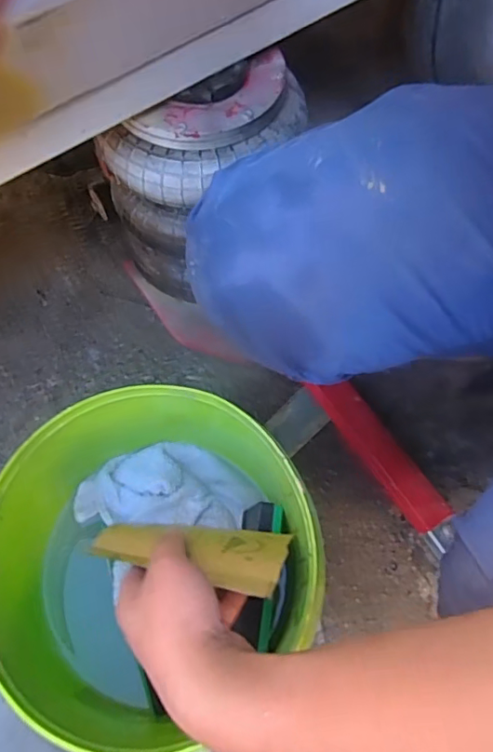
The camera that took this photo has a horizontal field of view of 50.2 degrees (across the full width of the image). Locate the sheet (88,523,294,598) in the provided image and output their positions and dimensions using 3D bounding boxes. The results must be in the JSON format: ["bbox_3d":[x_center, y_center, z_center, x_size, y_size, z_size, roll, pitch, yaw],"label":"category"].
[{"bbox_3d":[-0.038,0.132,0.408,0.138,0.097,0.015,6,99,18],"label":"sheet"}]

